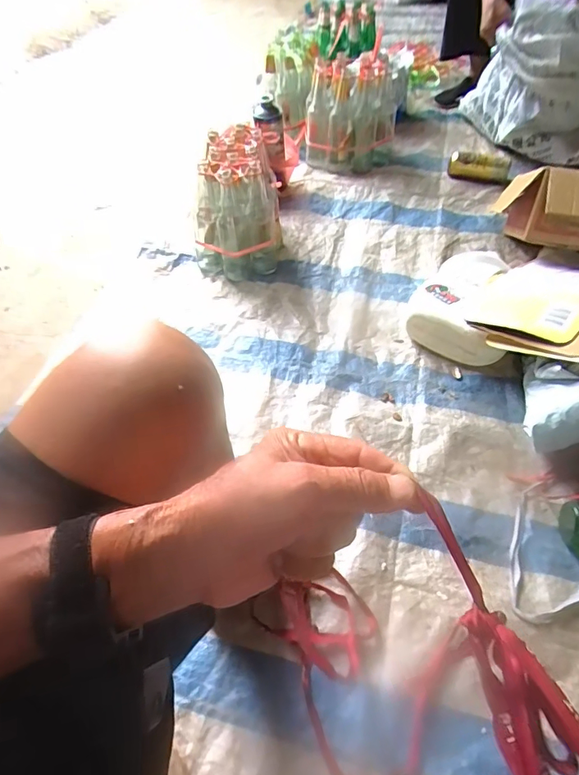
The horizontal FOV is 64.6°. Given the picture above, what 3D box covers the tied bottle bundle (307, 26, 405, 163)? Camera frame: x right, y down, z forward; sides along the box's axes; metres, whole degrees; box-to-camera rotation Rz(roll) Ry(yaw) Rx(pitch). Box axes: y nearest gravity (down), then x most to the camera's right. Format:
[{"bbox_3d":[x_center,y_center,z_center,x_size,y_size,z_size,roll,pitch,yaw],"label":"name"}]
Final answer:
[{"bbox_3d":[0.181,-0.838,1.368,0.267,0.244,0.214,-3,53,2],"label":"tied bottle bundle"}]

